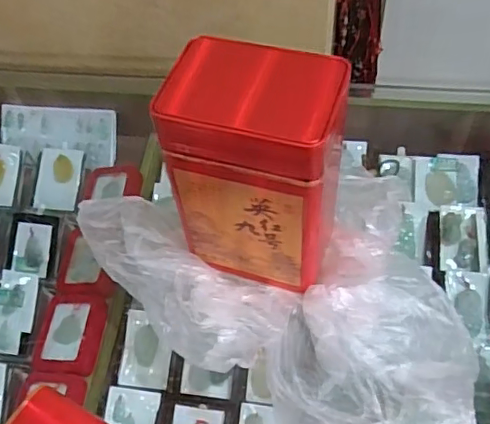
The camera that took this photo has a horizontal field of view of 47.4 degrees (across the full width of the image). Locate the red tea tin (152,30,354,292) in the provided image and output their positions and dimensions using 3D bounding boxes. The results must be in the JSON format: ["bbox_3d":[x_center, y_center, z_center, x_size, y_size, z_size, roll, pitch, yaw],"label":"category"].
[{"bbox_3d":[0.012,-0.029,0.463,0.126,0.195,0.087,16,57,15],"label":"red tea tin"}]

